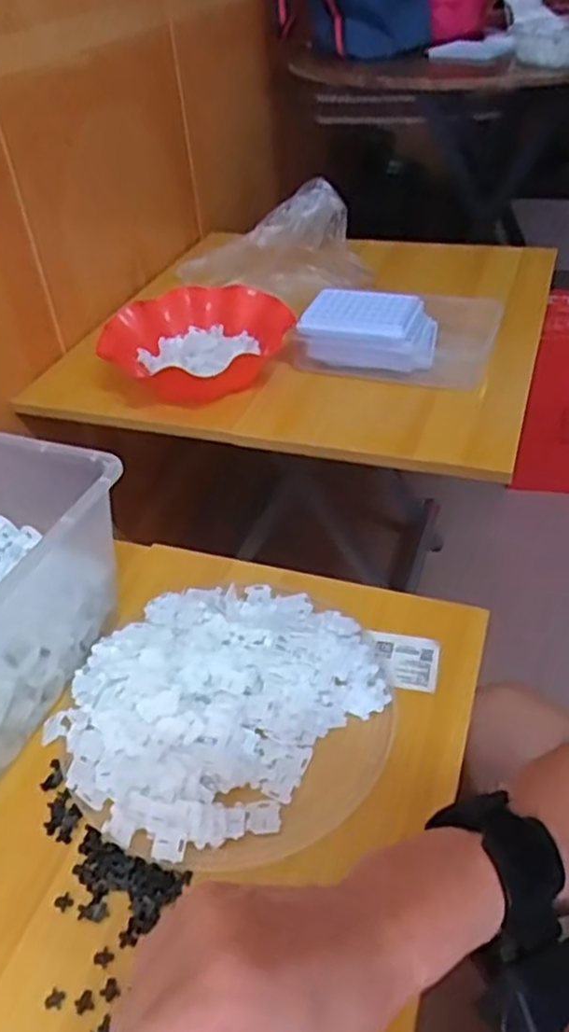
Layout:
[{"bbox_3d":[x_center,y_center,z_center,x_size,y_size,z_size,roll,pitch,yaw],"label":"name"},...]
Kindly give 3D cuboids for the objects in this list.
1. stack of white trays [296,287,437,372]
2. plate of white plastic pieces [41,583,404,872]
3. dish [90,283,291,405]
[{"bbox_3d":[0.103,-0.220,0.860,0.155,0.066,0.078,13,43,20],"label":"stack of white trays"},{"bbox_3d":[-0.039,0.125,0.509,0.211,0.044,0.223,-3,40,2],"label":"plate of white plastic pieces"},{"bbox_3d":[-0.103,-0.199,0.881,0.199,0.080,0.215,-3,40,2],"label":"dish"}]

